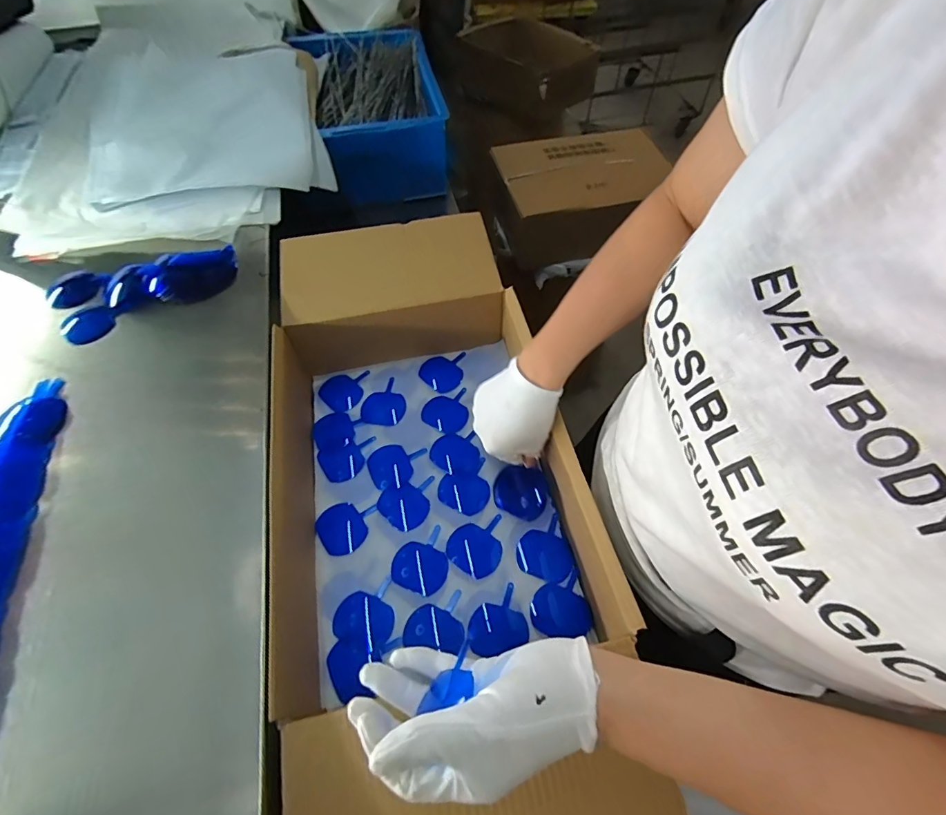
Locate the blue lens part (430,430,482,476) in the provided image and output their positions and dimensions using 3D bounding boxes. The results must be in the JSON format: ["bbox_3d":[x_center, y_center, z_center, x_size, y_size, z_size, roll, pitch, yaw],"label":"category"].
[{"bbox_3d":[-0.023,0.058,0.546,0.058,0.004,0.053,-6,63,-1],"label":"blue lens part"}]

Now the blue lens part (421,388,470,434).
[{"bbox_3d":[-0.033,0.008,0.580,0.063,0.004,0.057,-17,59,-9],"label":"blue lens part"}]

